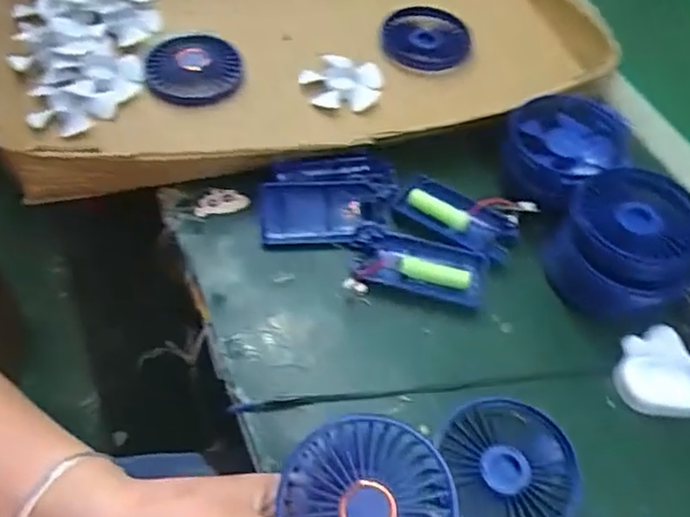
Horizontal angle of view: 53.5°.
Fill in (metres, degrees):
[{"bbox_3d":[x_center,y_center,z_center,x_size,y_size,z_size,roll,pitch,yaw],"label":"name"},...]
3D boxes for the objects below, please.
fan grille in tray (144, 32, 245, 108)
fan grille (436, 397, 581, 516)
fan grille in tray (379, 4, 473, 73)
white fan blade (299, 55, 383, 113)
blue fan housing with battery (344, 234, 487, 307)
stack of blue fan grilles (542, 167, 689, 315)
[{"bbox_3d":[-0.133,-0.169,0.600,0.081,0.015,0.076,2,69,-4],"label":"fan grille in tray"},{"bbox_3d":[0.101,0.128,0.412,0.079,0.013,0.085,3,53,-4],"label":"fan grille"},{"bbox_3d":[0.077,-0.208,0.654,0.084,0.026,0.081,7,53,0],"label":"fan grille in tray"},{"bbox_3d":[-0.003,-0.158,0.615,0.069,0.022,0.069,-3,53,-8],"label":"white fan blade"},{"bbox_3d":[0.054,0.008,0.497,0.096,0.014,0.050,7,53,0],"label":"blue fan housing with battery"},{"bbox_3d":[0.196,-0.009,0.482,0.091,0.055,0.103,31,56,17],"label":"stack of blue fan grilles"}]

